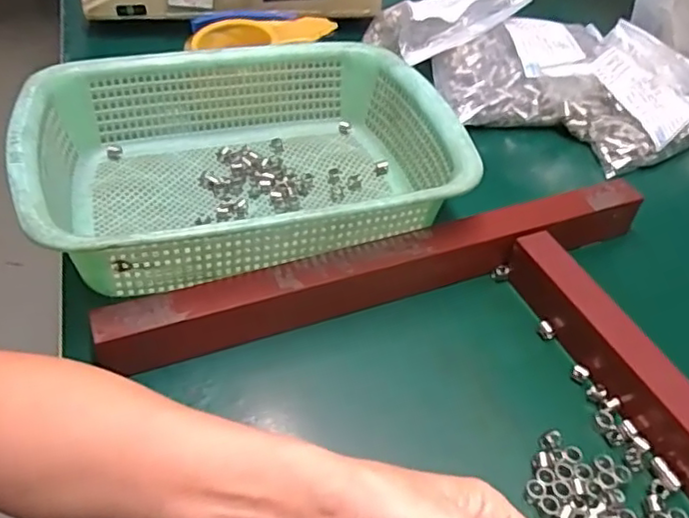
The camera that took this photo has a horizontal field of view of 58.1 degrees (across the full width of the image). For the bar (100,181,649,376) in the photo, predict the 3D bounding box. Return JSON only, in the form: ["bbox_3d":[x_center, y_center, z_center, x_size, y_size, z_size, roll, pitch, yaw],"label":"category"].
[{"bbox_3d":[0.038,0.007,0.425,0.388,0.051,0.029,-15,48,-16],"label":"bar"}]

